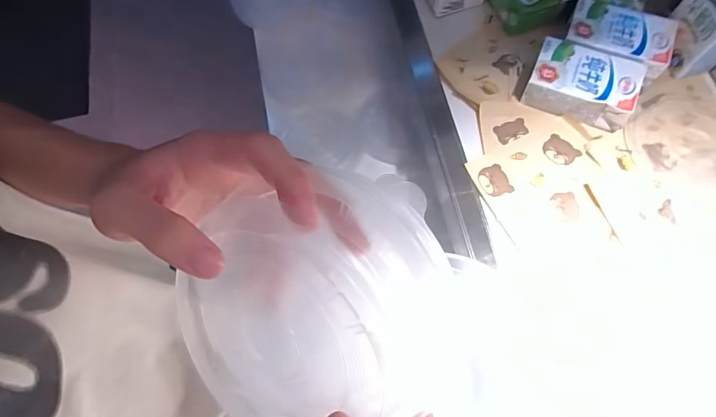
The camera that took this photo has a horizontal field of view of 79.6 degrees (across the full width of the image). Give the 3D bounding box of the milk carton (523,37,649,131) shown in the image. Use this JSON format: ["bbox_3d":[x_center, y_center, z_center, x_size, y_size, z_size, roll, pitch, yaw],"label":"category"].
[{"bbox_3d":[0.243,-0.136,0.467,0.106,0.041,0.067,22,73,10],"label":"milk carton"}]

